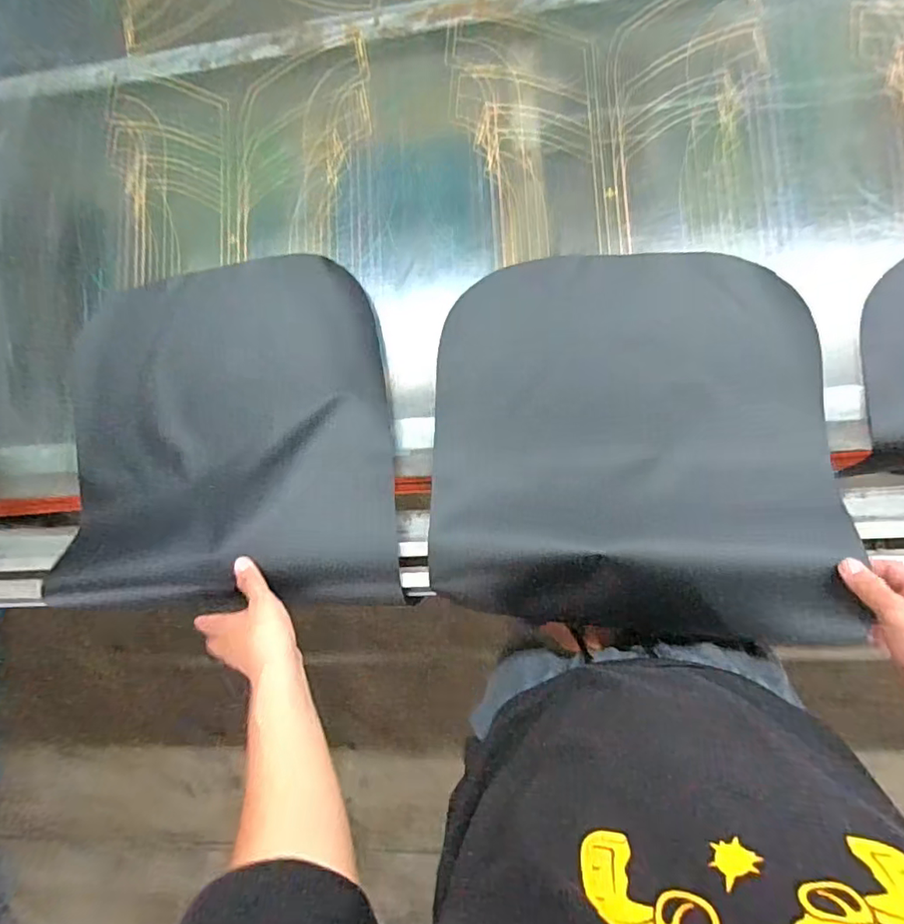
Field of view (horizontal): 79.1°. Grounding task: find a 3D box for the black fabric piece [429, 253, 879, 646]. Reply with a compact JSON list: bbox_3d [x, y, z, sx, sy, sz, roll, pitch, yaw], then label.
[{"bbox_3d":[0.189,-0.024,0.615,0.412,0.062,0.420,1,86,8],"label":"black fabric piece"}]

